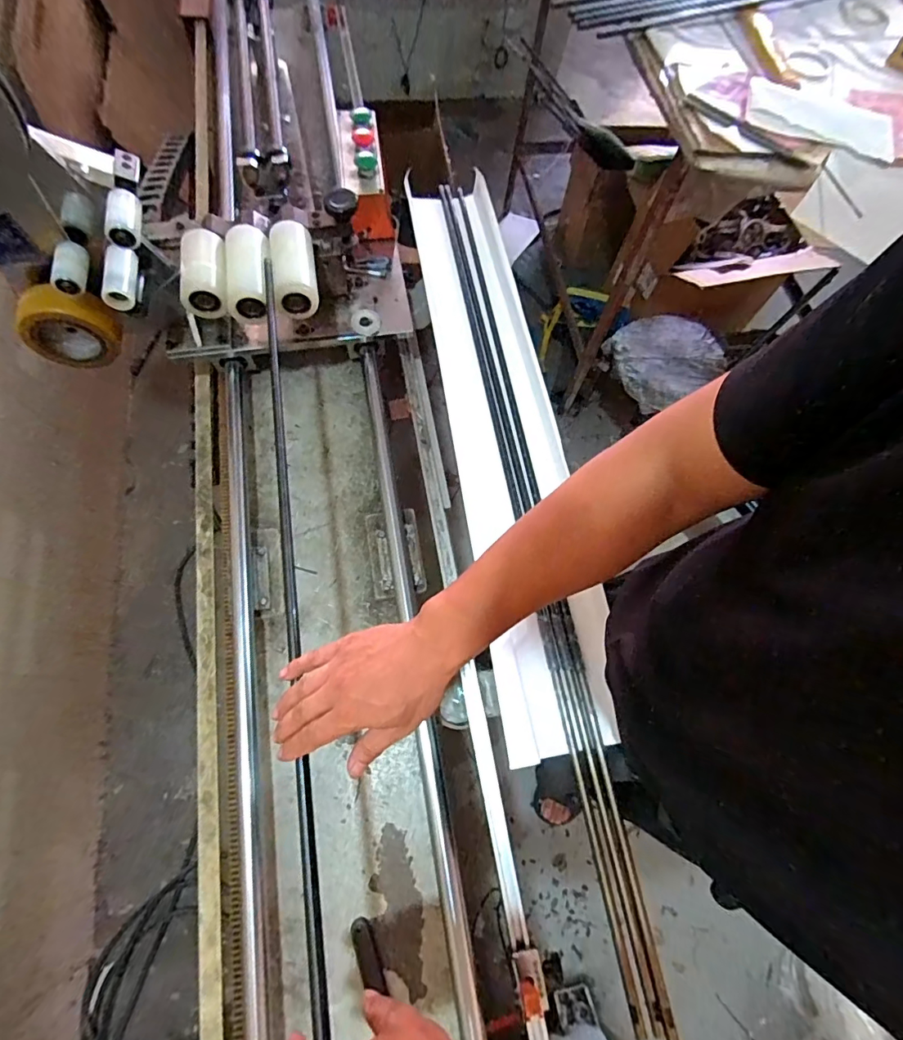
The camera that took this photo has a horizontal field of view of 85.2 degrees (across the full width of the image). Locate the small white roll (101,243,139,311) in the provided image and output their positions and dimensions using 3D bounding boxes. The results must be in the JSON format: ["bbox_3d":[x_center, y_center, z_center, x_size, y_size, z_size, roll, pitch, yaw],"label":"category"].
[{"bbox_3d":[-0.411,-0.299,0.609,0.028,0.028,0.073,25,111,12],"label":"small white roll"}]

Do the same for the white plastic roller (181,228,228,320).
[{"bbox_3d":[-0.332,-0.343,0.672,0.059,0.054,0.103,-8,66,-2],"label":"white plastic roller"}]

